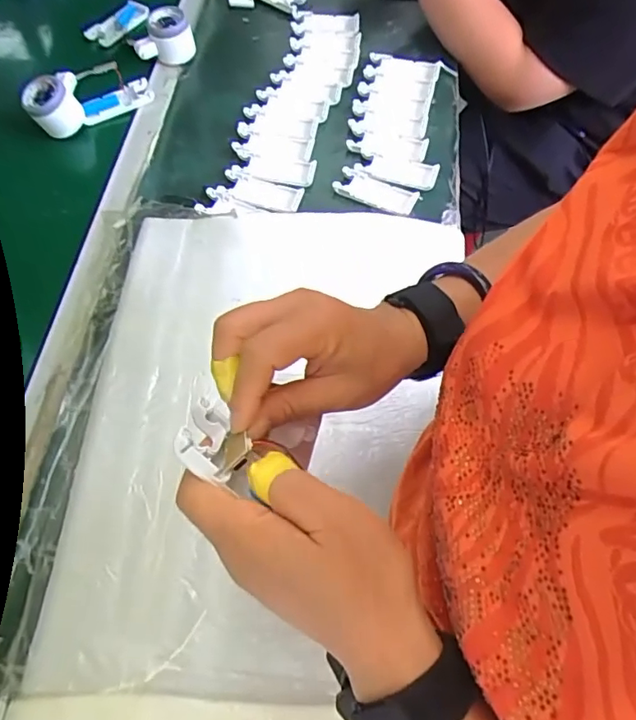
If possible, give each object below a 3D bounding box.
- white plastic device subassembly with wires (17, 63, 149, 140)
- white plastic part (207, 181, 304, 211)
[{"bbox_3d":[-0.314,-0.366,0.726,0.164,0.070,0.055,-24,66,-13],"label":"white plastic device subassembly with wires"},{"bbox_3d":[-0.079,-0.214,0.685,0.115,0.013,0.044,11,63,4],"label":"white plastic part"}]

